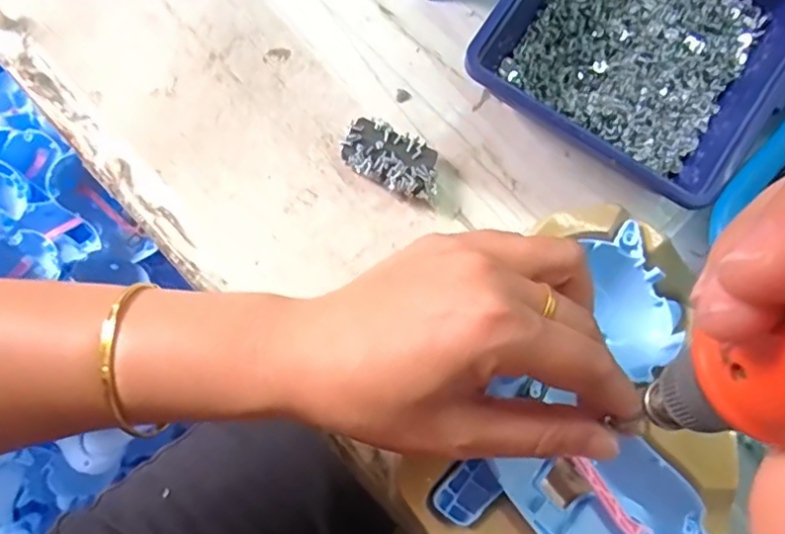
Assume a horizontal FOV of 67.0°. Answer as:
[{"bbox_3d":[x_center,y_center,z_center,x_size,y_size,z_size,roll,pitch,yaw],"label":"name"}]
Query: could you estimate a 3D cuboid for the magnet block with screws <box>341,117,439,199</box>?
[{"bbox_3d":[0.000,-0.060,0.335,0.057,0.017,0.032,29,76,5],"label":"magnet block with screws"}]

